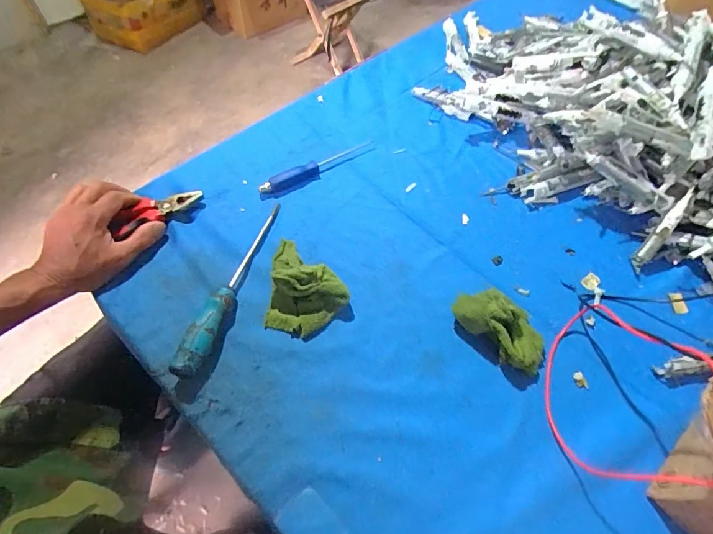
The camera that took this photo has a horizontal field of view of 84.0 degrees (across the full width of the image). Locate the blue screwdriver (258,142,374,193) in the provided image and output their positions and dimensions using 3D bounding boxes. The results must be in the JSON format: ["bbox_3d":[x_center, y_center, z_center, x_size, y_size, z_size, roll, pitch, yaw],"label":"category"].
[{"bbox_3d":[-0.054,-0.147,0.579,0.187,0.016,0.029,-27,62,-18],"label":"blue screwdriver"}]

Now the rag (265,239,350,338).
[{"bbox_3d":[-0.056,0.013,0.462,0.091,0.041,0.128,0,57,-2],"label":"rag"}]

